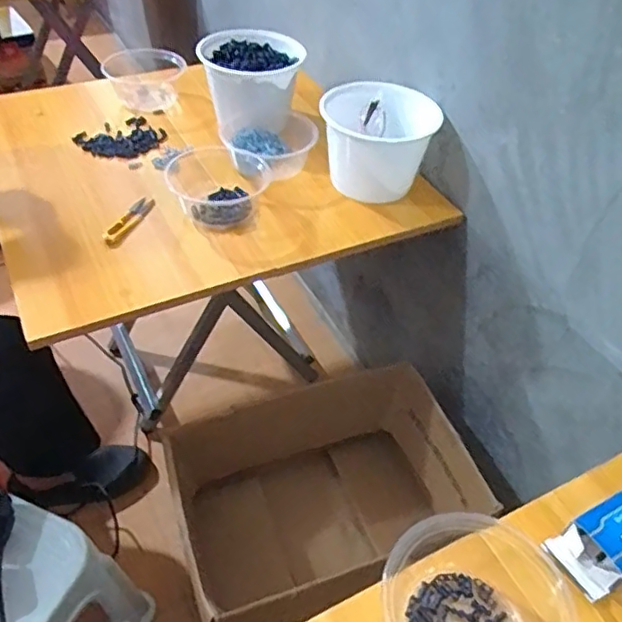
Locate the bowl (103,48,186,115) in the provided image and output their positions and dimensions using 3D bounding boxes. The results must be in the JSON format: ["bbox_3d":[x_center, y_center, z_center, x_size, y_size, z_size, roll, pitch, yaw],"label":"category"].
[{"bbox_3d":[-0.296,-0.416,1.082,0.142,0.073,0.128,-7,47,-12],"label":"bowl"}]

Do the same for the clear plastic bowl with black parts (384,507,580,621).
[{"bbox_3d":[0.125,0.221,0.456,0.125,0.062,0.127,3,46,-3],"label":"clear plastic bowl with black parts"}]

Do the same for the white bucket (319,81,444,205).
[{"bbox_3d":[0.097,-0.257,0.901,0.162,0.114,0.156,3,46,-3],"label":"white bucket"}]

